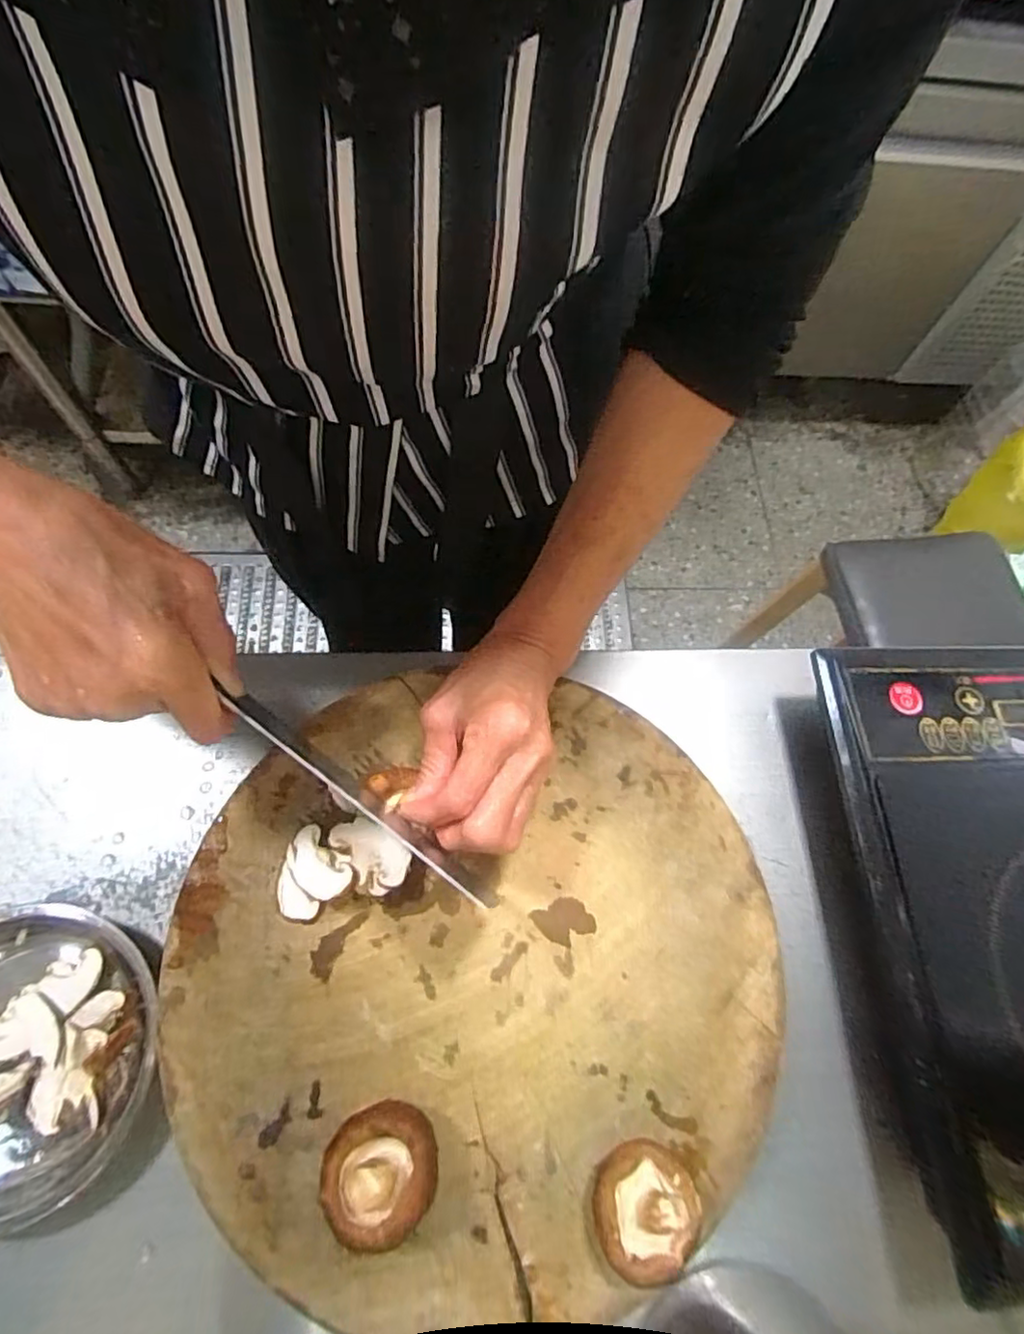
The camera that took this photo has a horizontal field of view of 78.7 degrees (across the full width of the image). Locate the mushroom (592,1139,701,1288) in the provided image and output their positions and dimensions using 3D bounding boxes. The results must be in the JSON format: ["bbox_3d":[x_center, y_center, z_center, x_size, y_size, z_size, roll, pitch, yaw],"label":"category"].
[{"bbox_3d":[0.065,0.265,0.308,0.051,0.035,0.047,0,68,0],"label":"mushroom"}]

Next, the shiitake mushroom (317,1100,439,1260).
[{"bbox_3d":[-0.062,0.242,0.300,0.055,0.045,0.052,2,68,-4],"label":"shiitake mushroom"}]

